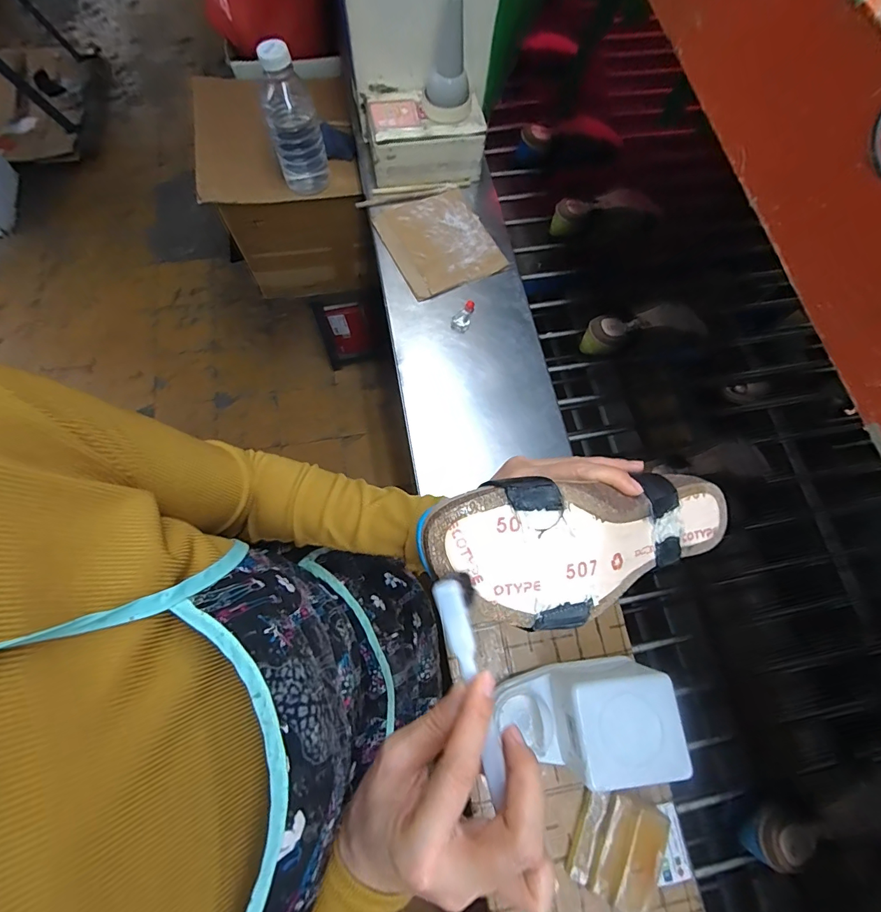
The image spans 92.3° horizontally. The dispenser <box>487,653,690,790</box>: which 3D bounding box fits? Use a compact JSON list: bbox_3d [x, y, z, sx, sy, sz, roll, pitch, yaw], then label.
[{"bbox_3d":[0.158,0.292,0.472,0.170,0.105,0.099,-5,72,-4],"label":"dispenser"}]

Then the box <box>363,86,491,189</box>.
[{"bbox_3d":[-0.031,-0.571,0.748,0.197,0.090,0.141,-12,73,-6],"label":"box"}]

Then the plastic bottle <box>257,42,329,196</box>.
[{"bbox_3d":[-0.274,-0.616,0.779,0.091,0.236,0.086,-19,74,-9],"label":"plastic bottle"}]

